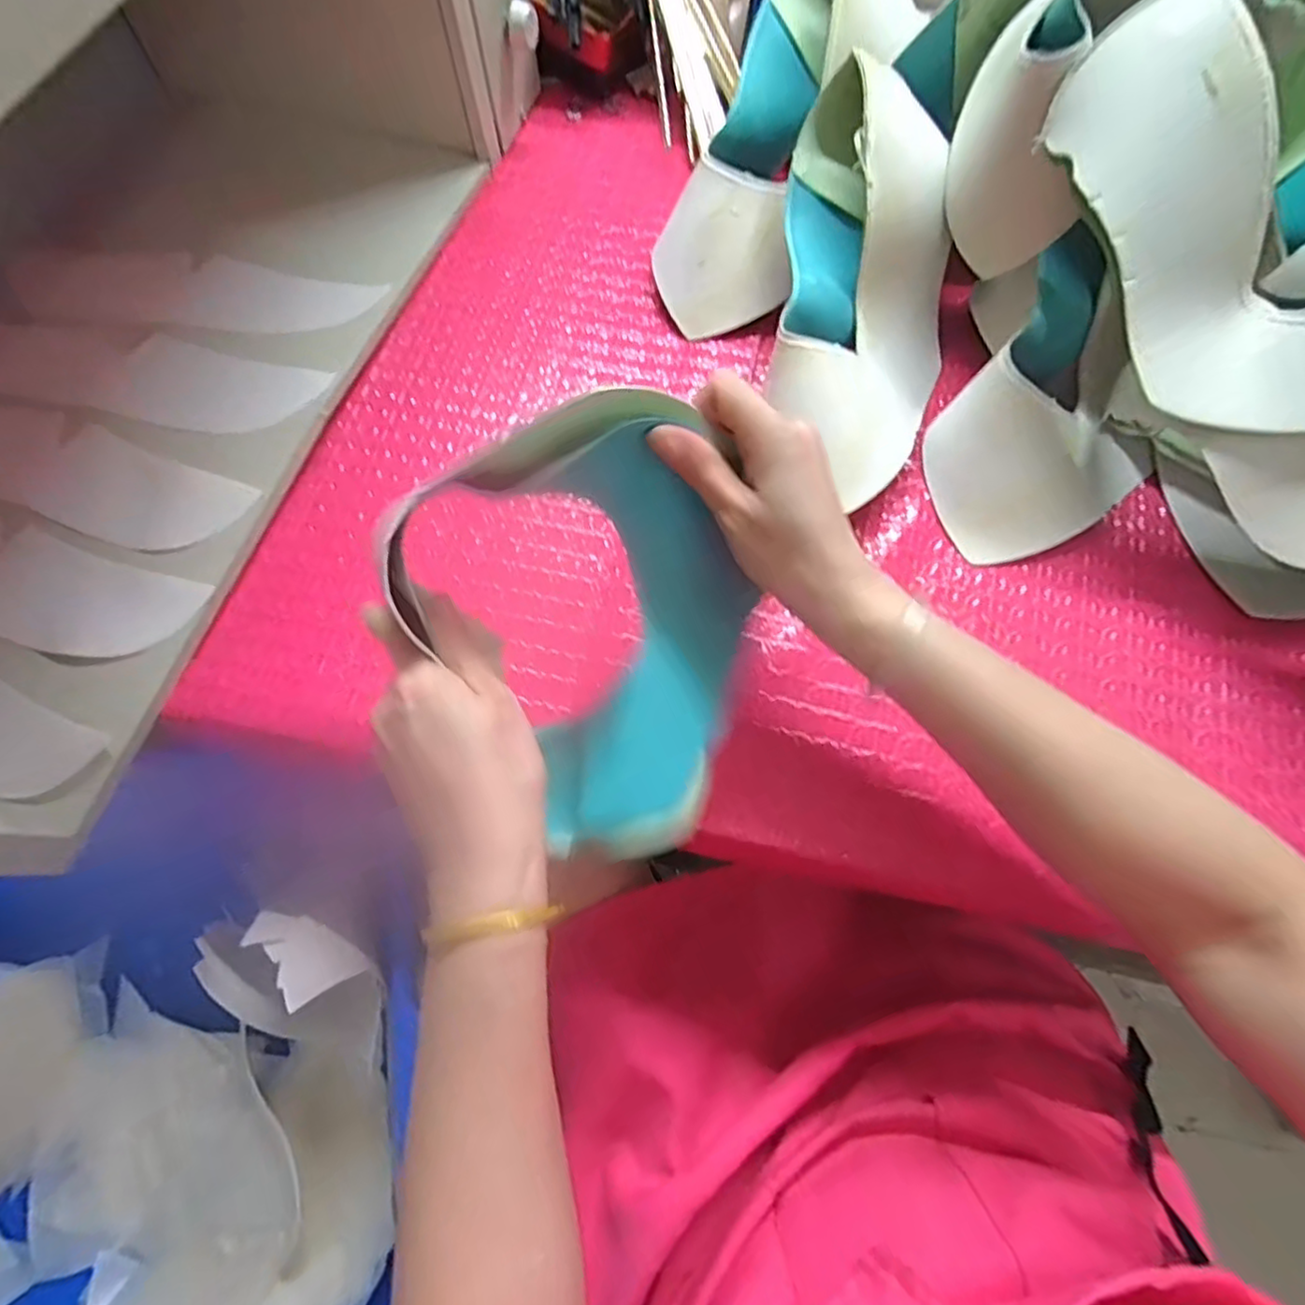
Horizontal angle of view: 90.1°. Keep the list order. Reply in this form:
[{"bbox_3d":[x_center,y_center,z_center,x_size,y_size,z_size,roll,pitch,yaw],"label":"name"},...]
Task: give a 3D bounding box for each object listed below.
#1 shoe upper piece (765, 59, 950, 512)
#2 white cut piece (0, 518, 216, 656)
[{"bbox_3d":[0.138,-0.218,0.412,0.113,0.074,0.250,4,89,1],"label":"shoe upper piece"},{"bbox_3d":[-0.395,-0.046,0.388,0.251,0.004,0.063,14,72,5],"label":"white cut piece"}]

